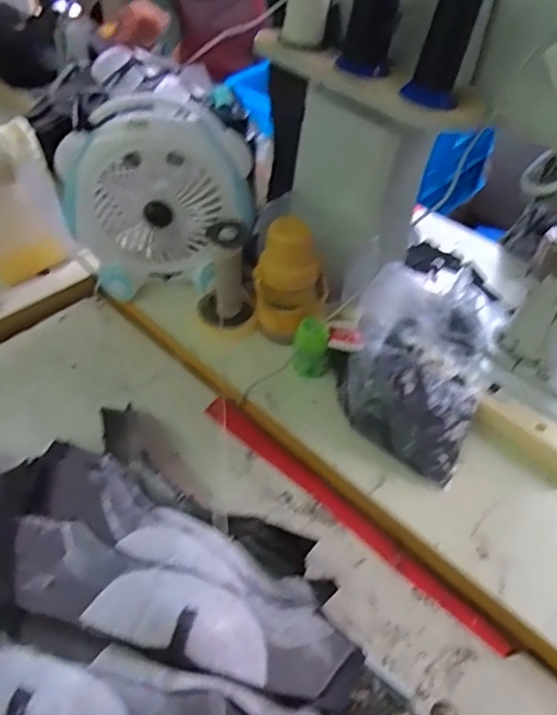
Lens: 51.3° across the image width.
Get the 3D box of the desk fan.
[{"bbox_3d":[-0.173,-0.239,0.852,0.271,0.239,0.197,7,48,5],"label":"desk fan"}]

